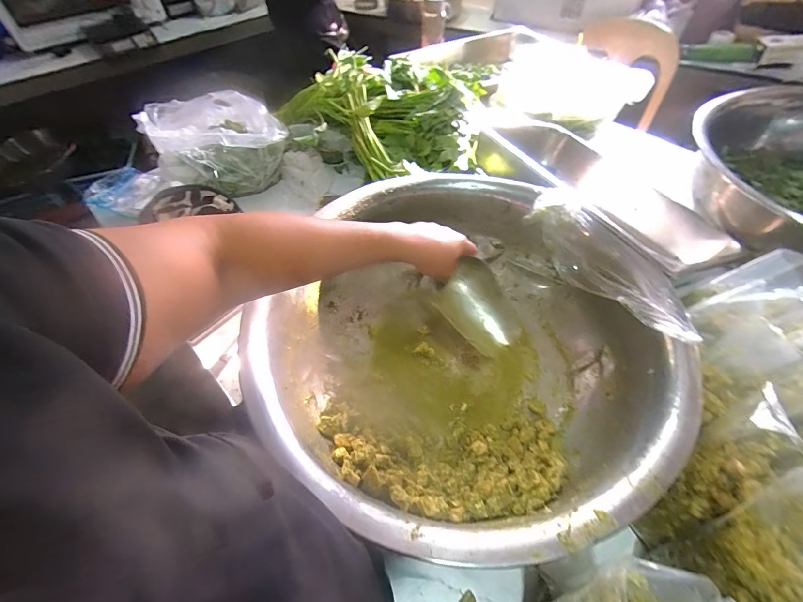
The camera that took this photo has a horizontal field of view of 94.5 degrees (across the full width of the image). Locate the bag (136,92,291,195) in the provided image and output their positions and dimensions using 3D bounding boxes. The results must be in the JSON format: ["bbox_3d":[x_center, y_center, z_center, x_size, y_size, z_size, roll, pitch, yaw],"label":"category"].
[{"bbox_3d":[-0.442,-0.384,0.881,0.260,0.119,0.325,-35,60,-21],"label":"bag"}]

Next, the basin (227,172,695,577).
[{"bbox_3d":[0.063,0.055,0.539,0.476,0.180,0.519,-1,54,1],"label":"basin"}]

